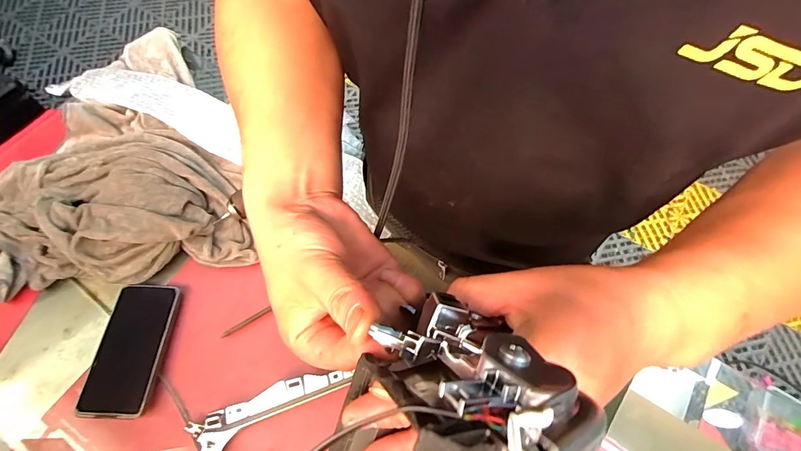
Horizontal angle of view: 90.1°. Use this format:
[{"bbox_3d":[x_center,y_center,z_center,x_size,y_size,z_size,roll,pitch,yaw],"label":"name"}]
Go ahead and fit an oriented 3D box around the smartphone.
[{"bbox_3d":[-0.350,0.157,0.518,0.084,0.017,0.163,1,60,3],"label":"smartphone"}]

